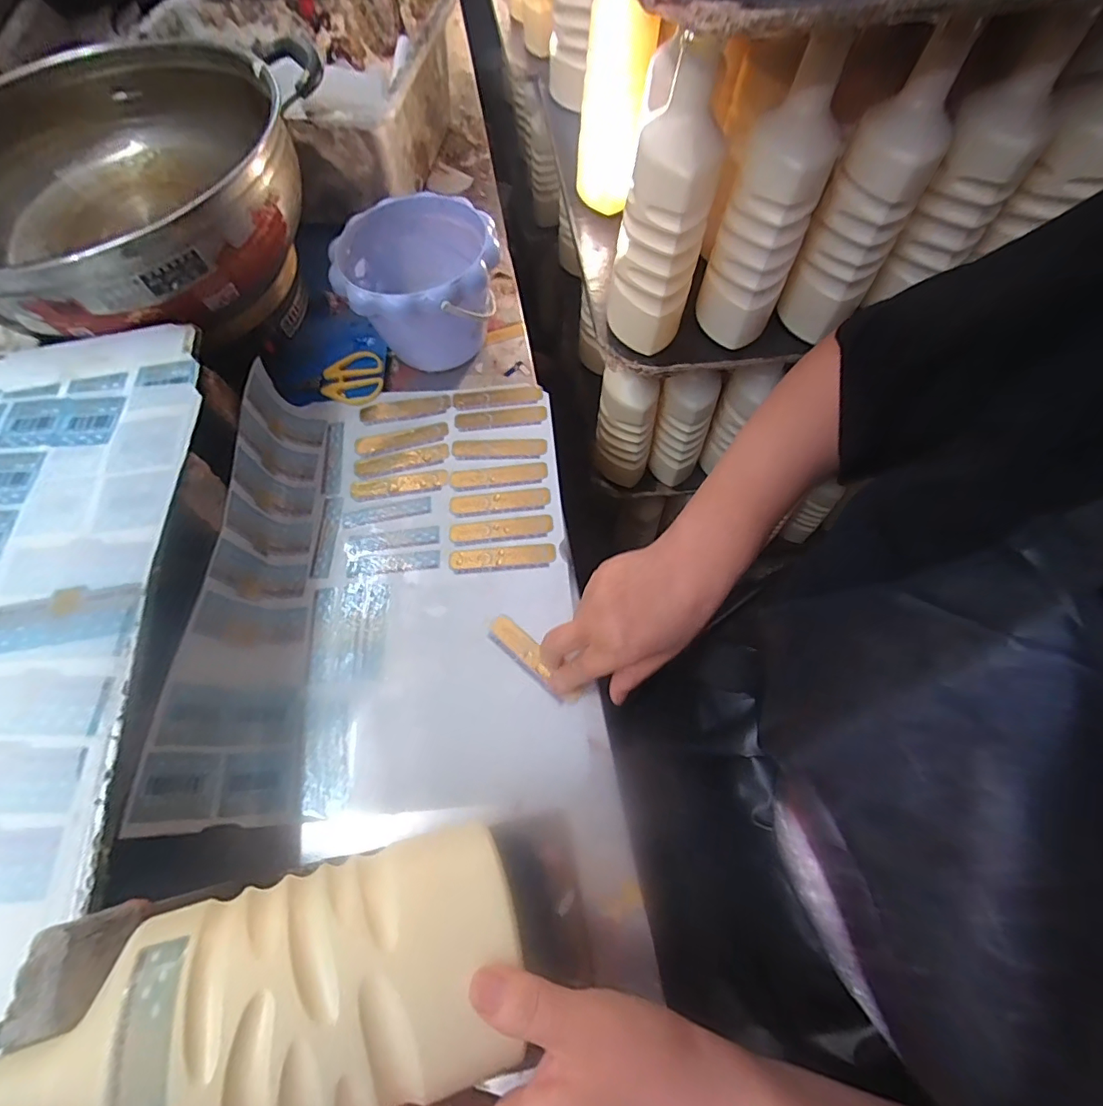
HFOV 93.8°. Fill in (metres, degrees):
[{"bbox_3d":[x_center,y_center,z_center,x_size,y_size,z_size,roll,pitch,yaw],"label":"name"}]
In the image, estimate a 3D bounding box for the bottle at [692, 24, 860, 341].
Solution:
[{"bbox_3d":[0.183,-0.284,0.441,0.072,0.216,0.060,18,65,9],"label":"bottle"}]

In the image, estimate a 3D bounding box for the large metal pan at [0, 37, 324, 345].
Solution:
[{"bbox_3d":[-0.384,-0.325,0.479,0.300,0.122,0.325,11,64,6],"label":"large metal pan"}]

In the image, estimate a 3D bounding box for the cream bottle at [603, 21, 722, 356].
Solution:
[{"bbox_3d":[0.093,-0.273,0.433,0.072,0.219,0.053,6,64,3],"label":"cream bottle"}]

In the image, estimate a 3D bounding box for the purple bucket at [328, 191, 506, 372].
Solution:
[{"bbox_3d":[-0.133,-0.264,0.536,0.157,0.120,0.138,0,64,1],"label":"purple bucket"}]

